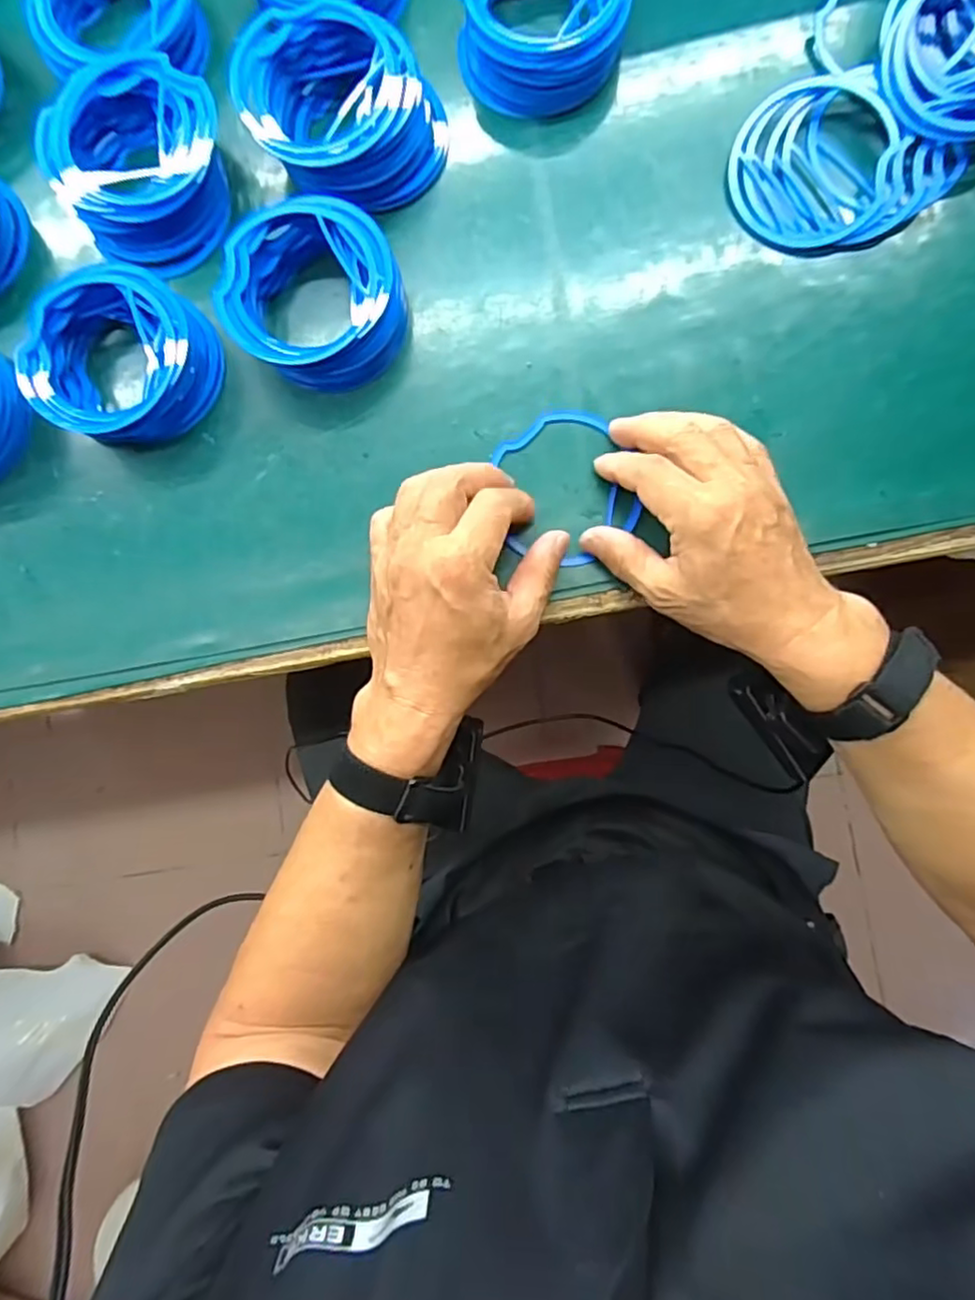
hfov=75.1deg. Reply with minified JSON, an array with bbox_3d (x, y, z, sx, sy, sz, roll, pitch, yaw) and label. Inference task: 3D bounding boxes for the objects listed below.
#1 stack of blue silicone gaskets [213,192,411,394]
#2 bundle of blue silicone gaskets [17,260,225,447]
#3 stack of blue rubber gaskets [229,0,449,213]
[{"bbox_3d":[-0.102,-0.209,0.375,0.104,0.038,0.099,33,90,2],"label":"stack of blue silicone gaskets"},{"bbox_3d":[-0.219,-0.174,0.378,0.097,0.041,0.098,0,89,2],"label":"bundle of blue silicone gaskets"},{"bbox_3d":[-0.091,-0.323,0.378,0.095,0.039,0.115,-43,88,1],"label":"stack of blue rubber gaskets"}]

